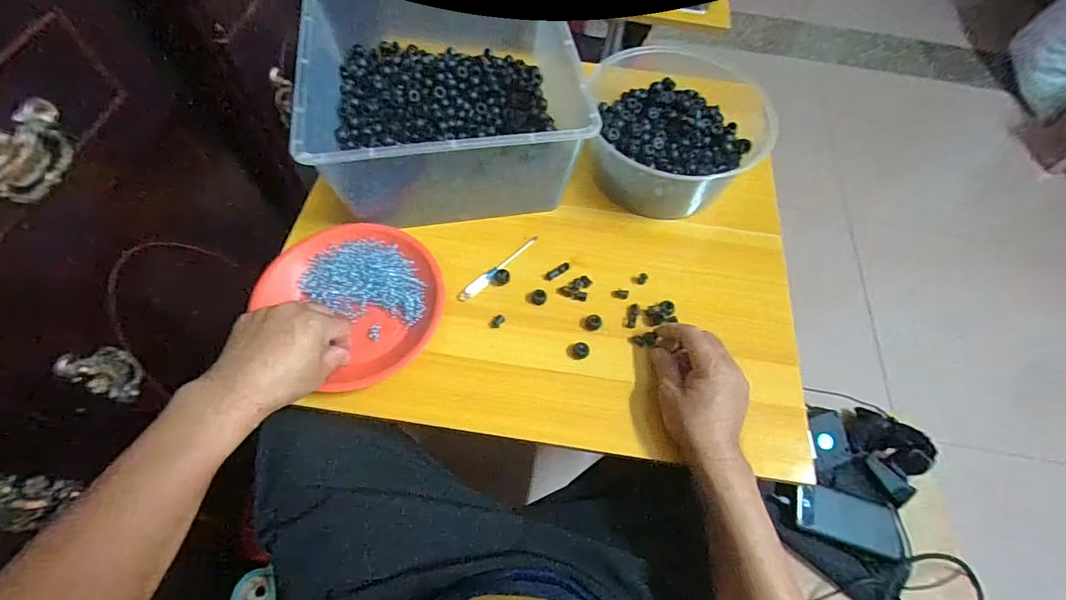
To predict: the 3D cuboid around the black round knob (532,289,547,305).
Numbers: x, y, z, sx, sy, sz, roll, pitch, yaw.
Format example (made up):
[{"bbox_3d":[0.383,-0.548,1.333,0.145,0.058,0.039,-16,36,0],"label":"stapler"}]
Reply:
[{"bbox_3d":[0.007,-0.004,0.520,0.017,0.009,0.016,2,61,-3],"label":"black round knob"}]

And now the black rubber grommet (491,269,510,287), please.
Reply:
[{"bbox_3d":[-0.036,-0.025,0.530,0.017,0.011,0.019,33,64,13],"label":"black rubber grommet"}]

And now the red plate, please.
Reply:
[{"bbox_3d":[-0.188,-0.007,0.507,0.163,0.028,0.188,-39,70,-22],"label":"red plate"}]

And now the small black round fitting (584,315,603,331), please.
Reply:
[{"bbox_3d":[0.066,0.024,0.508,0.018,0.006,0.019,2,61,-3],"label":"small black round fitting"}]

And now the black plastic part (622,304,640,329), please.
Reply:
[{"bbox_3d":[0.110,0.019,0.519,0.014,0.011,0.029,20,75,7],"label":"black plastic part"}]

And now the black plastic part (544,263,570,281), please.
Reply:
[{"bbox_3d":[0.028,-0.032,0.544,0.033,0.005,0.011,-30,68,-19],"label":"black plastic part"}]

